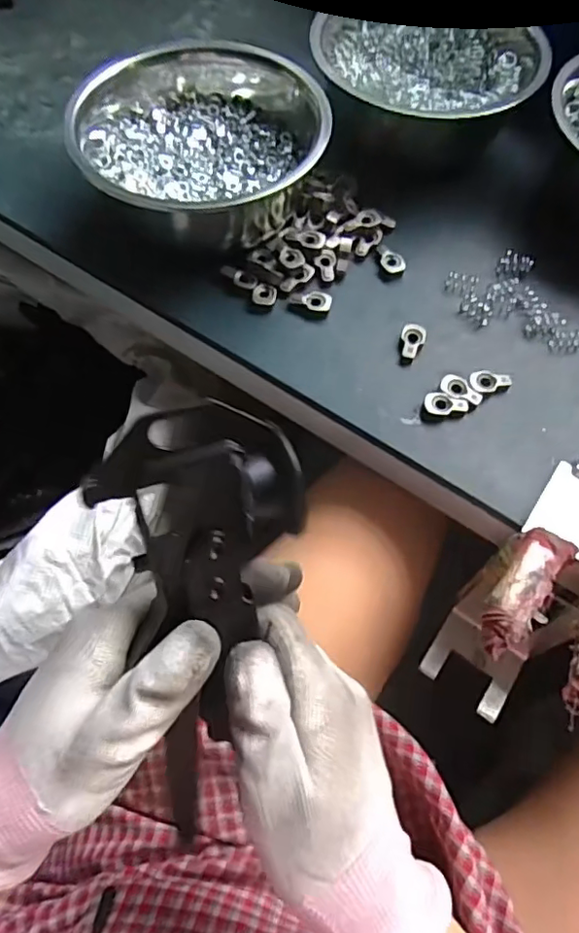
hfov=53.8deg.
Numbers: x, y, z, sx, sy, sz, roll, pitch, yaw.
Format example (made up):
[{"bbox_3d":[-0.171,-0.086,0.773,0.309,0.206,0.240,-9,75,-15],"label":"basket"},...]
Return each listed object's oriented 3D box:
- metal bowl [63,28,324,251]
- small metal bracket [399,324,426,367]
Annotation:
[{"bbox_3d":[-0.067,-0.242,0.429,0.165,0.084,0.165,0,69,0],"label":"metal bowl"},{"bbox_3d":[0.087,-0.086,0.406,0.017,0.010,0.032,15,64,6],"label":"small metal bracket"}]

